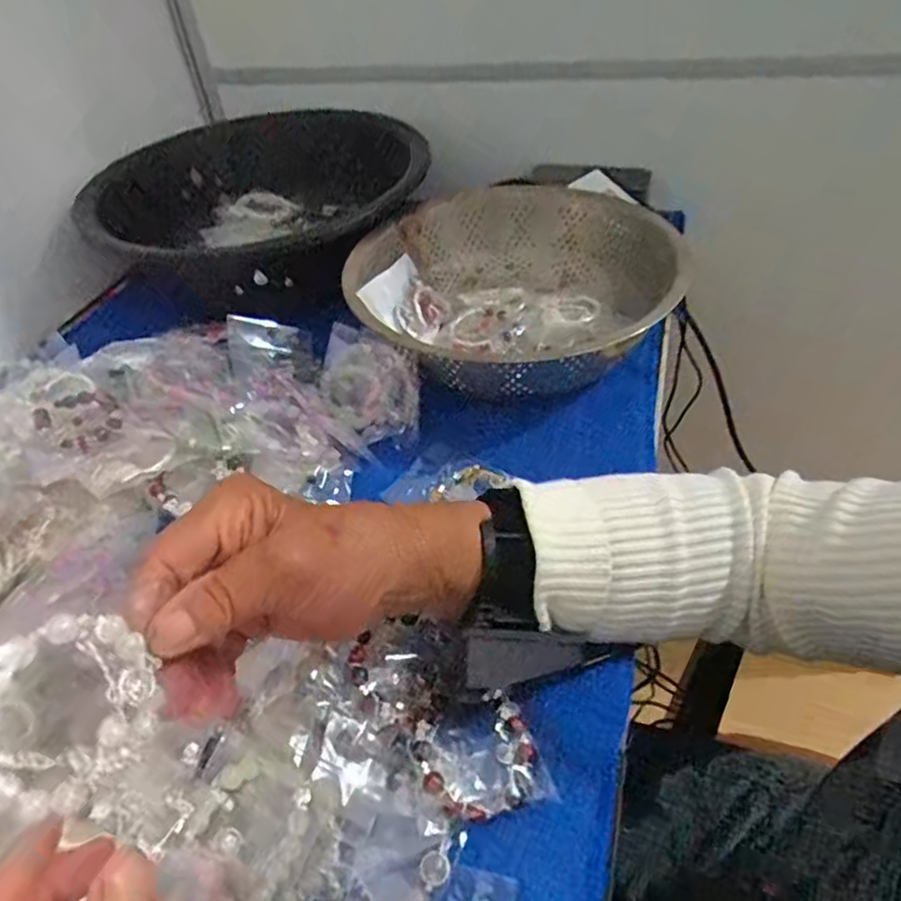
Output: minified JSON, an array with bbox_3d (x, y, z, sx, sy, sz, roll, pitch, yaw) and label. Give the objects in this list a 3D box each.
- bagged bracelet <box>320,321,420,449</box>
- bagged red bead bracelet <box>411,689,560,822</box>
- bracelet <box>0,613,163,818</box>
[{"bbox_3d":[-0.060,-0.050,0.483,0.097,0.072,0.024,31,15,20],"label":"bagged bracelet"},{"bbox_3d":[0.014,0.147,0.301,0.056,0.020,0.053,-17,45,-12],"label":"bagged red bead bracelet"},{"bbox_3d":[-0.123,0.082,0.204,0.006,0.056,0.056,-10,20,31],"label":"bracelet"}]

